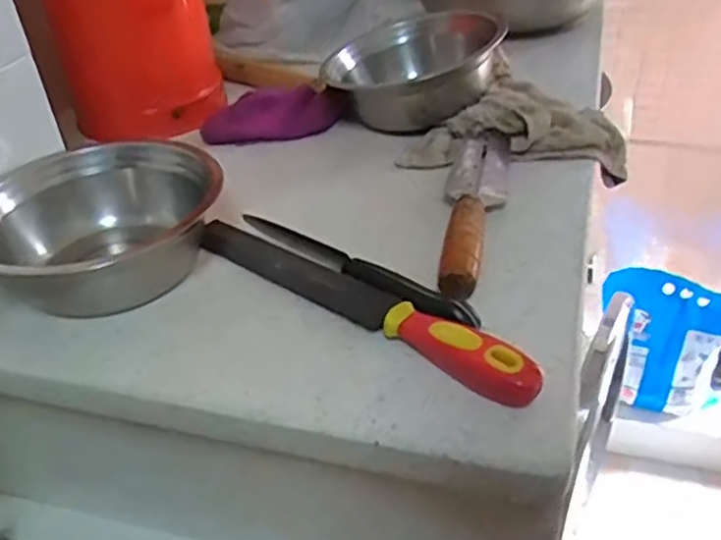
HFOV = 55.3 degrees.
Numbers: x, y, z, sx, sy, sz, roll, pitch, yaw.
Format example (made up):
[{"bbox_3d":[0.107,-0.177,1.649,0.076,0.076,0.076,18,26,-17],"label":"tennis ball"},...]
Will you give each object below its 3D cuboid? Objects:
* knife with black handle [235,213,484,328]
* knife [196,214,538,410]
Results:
[{"bbox_3d":[-0.012,-0.005,0.484,0.218,0.008,0.021,22,61,36],"label":"knife with black handle"},{"bbox_3d":[-0.010,0.014,0.459,0.286,0.023,0.030,24,46,34],"label":"knife"}]

